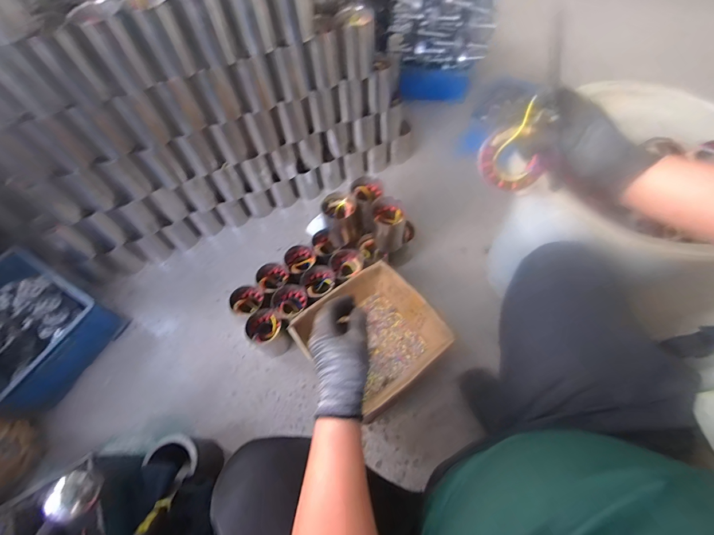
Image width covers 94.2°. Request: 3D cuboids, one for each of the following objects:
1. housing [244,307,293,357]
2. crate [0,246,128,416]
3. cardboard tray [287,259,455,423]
[{"bbox_3d":[-0.239,0.185,0.915,0.093,0.108,0.108,-38,65,-16],"label":"housing"},{"bbox_3d":[-0.931,0.165,0.938,0.405,0.139,0.312,26,66,17],"label":"crate"},{"bbox_3d":[0.037,0.187,0.872,0.307,0.144,0.299,-37,65,-16],"label":"cardboard tray"}]

